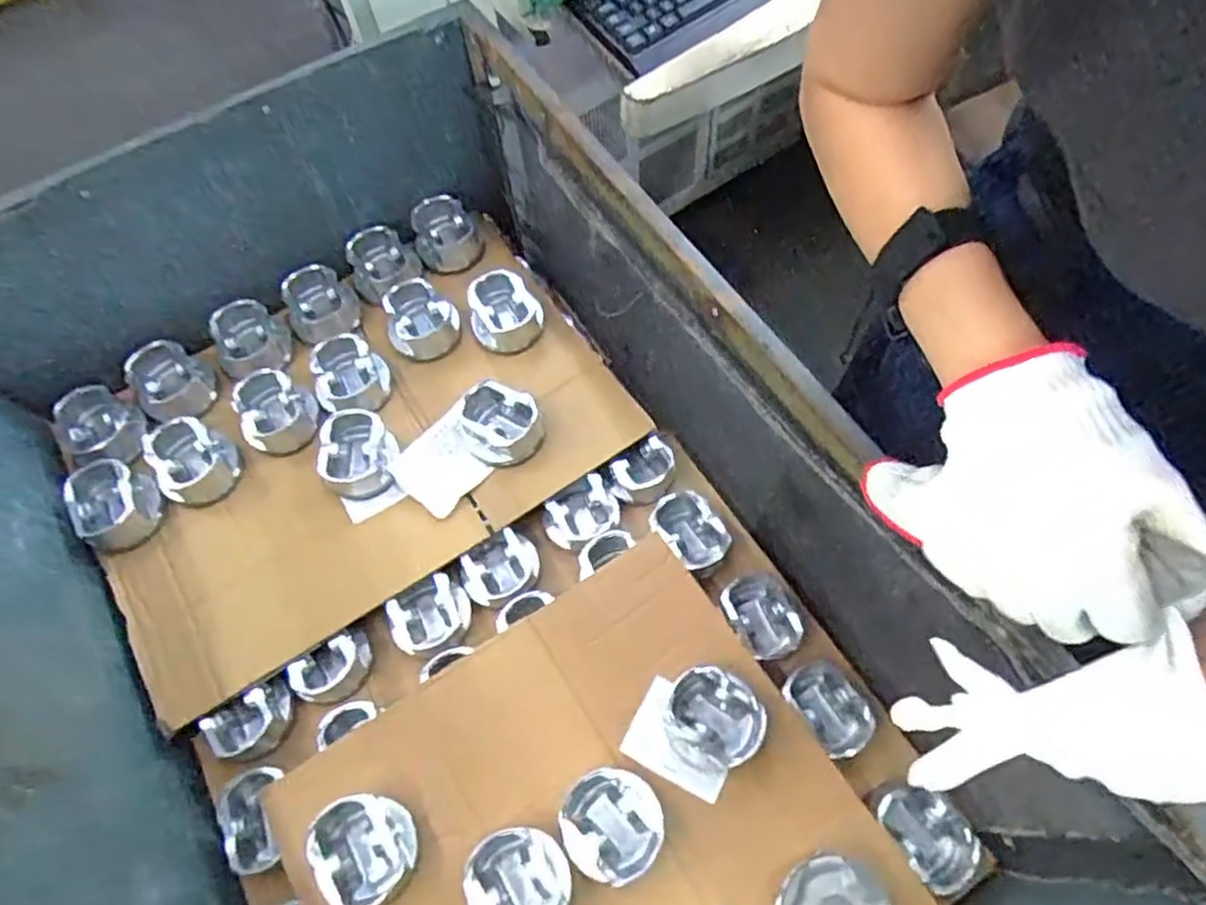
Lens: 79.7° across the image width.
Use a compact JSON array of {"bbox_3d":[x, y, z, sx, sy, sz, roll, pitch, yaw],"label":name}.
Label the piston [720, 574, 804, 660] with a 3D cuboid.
[{"bbox_3d":[0.179,0.189,0.826,0.073,0.051,0.094,-29,66,-11],"label":"piston"}]

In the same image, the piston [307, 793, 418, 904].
[{"bbox_3d":[-0.222,0.374,0.681,0.085,0.052,0.097,-23,65,-9],"label":"piston"}]

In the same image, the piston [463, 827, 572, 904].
[{"bbox_3d":[-0.078,0.404,0.676,0.094,0.052,0.095,-1,64,2],"label":"piston"}]

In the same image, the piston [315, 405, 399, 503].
[{"bbox_3d":[-0.295,-0.001,0.881,0.082,0.052,0.101,-10,64,-2],"label":"piston"}]

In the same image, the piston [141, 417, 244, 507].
[{"bbox_3d":[-0.505,0.010,0.879,0.097,0.059,0.089,-1,64,2],"label":"piston"}]

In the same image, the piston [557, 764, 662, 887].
[{"bbox_3d":[0.009,0.355,0.691,0.093,0.053,0.094,-1,64,2],"label":"piston"}]

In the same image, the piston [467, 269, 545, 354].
[{"bbox_3d":[-0.128,-0.187,0.955,0.090,0.059,0.094,-1,64,2],"label":"piston"}]

